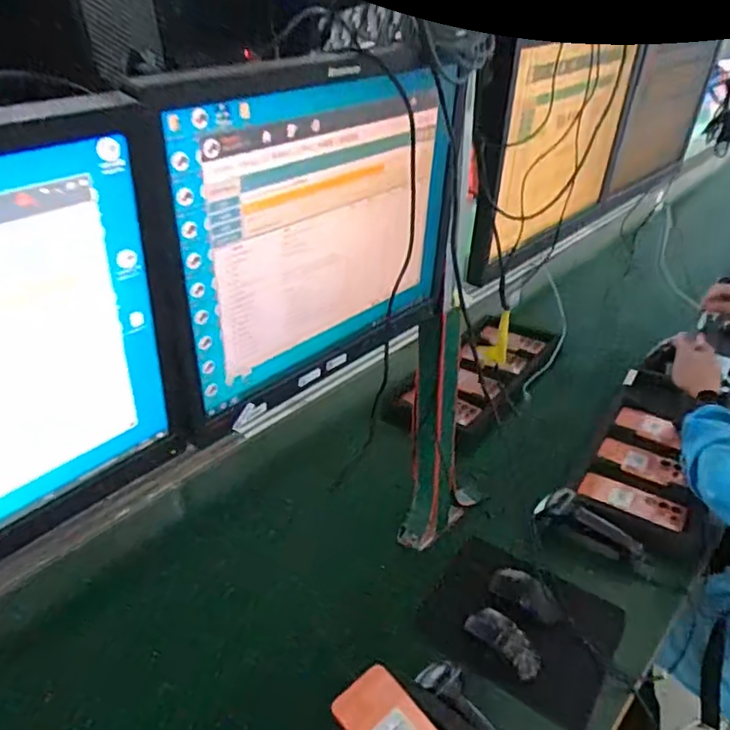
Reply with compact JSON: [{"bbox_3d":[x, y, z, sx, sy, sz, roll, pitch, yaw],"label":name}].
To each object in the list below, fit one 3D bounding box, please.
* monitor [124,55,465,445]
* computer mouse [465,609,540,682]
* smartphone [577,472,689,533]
[{"bbox_3d":[-0.029,-0.127,0.567,0.052,0.300,0.371,26,43,37],"label":"monitor"},{"bbox_3d":[0.194,0.381,0.838,0.049,0.037,0.110,-26,40,-32],"label":"computer mouse"},{"bbox_3d":[0.476,0.242,1.072,0.177,0.012,0.074,16,36,32],"label":"smartphone"}]

